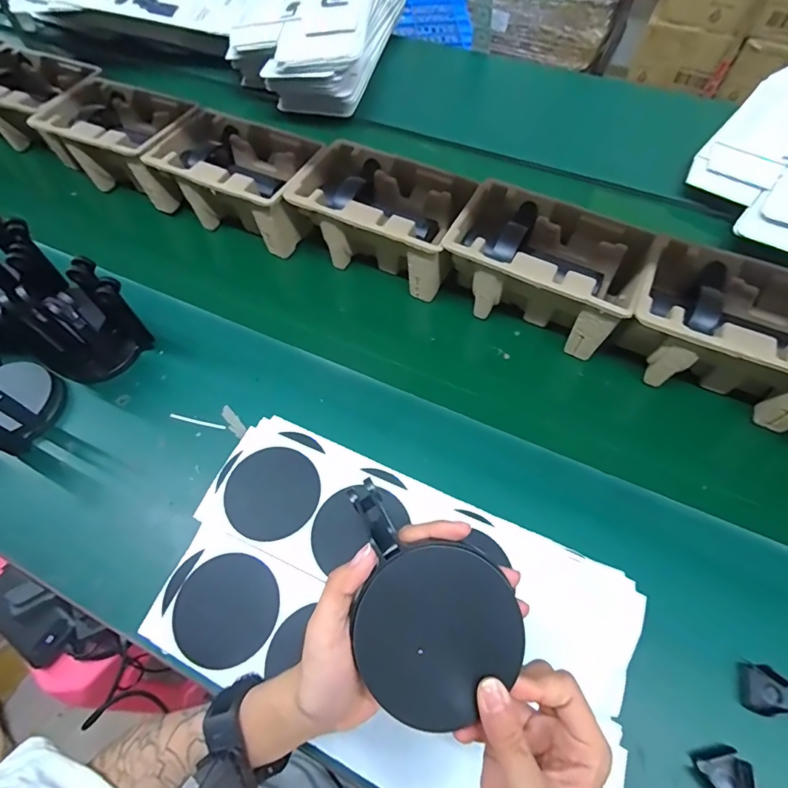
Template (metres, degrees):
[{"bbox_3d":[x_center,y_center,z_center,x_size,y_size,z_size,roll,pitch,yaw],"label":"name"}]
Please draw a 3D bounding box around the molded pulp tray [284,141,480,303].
[{"bbox_3d":[-0.017,-0.243,0.628,0.225,0.104,0.147,25,62,13],"label":"molded pulp tray"}]

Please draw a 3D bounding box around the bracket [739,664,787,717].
[{"bbox_3d":[0.314,0.251,0.381,0.034,0.015,0.037,0,55,0],"label":"bracket"}]

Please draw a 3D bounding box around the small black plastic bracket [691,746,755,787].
[{"bbox_3d":[0.259,0.298,0.352,0.036,0.012,0.034,-11,56,-8],"label":"small black plastic bracket"}]

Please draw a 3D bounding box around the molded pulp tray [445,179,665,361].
[{"bbox_3d":[0.181,-0.155,0.569,0.225,0.102,0.145,22,62,12],"label":"molded pulp tray"}]

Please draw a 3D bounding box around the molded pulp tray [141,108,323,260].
[{"bbox_3d":[-0.217,-0.309,0.670,0.232,0.106,0.149,26,62,14],"label":"molded pulp tray"}]

